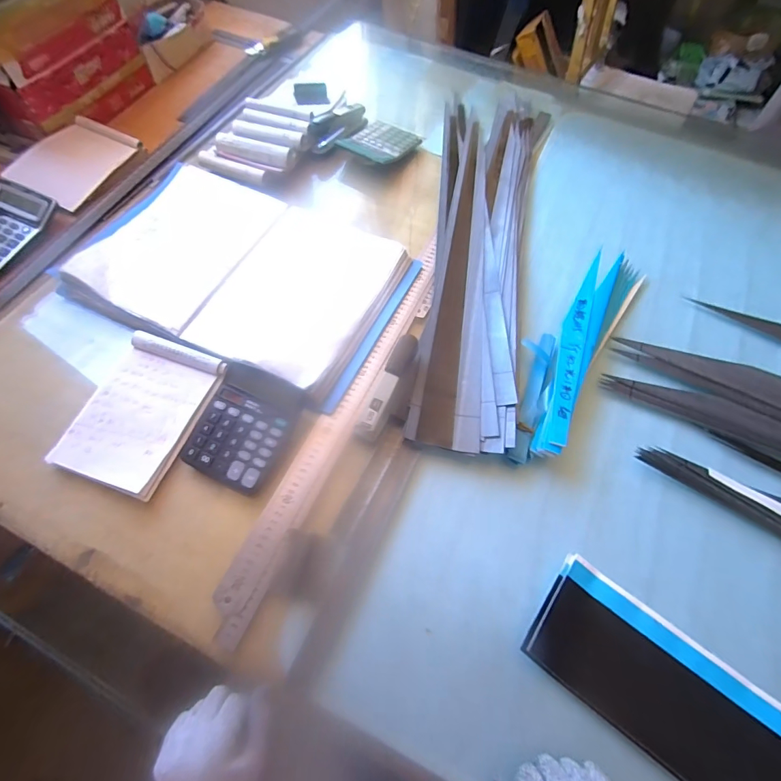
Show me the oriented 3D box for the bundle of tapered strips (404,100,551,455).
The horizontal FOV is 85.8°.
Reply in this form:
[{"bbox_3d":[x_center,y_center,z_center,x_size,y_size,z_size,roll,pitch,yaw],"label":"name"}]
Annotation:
[{"bbox_3d":[0.170,-0.266,0.722,0.198,0.041,0.804,7,62,3],"label":"bundle of tapered strips"}]

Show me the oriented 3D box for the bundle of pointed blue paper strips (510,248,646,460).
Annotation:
[{"bbox_3d":[0.268,-0.068,0.619,0.100,0.037,0.415,30,66,15],"label":"bundle of pointed blue paper strips"}]

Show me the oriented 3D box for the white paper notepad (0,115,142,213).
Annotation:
[{"bbox_3d":[-0.578,-0.416,0.768,0.147,0.035,0.204,18,62,8],"label":"white paper notepad"}]

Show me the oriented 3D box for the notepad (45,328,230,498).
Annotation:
[{"bbox_3d":[-0.323,0.025,0.544,0.145,0.022,0.194,19,65,7],"label":"notepad"}]

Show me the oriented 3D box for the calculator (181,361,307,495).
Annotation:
[{"bbox_3d":[-0.186,0.044,0.528,0.119,0.046,0.140,22,64,11],"label":"calculator"}]

